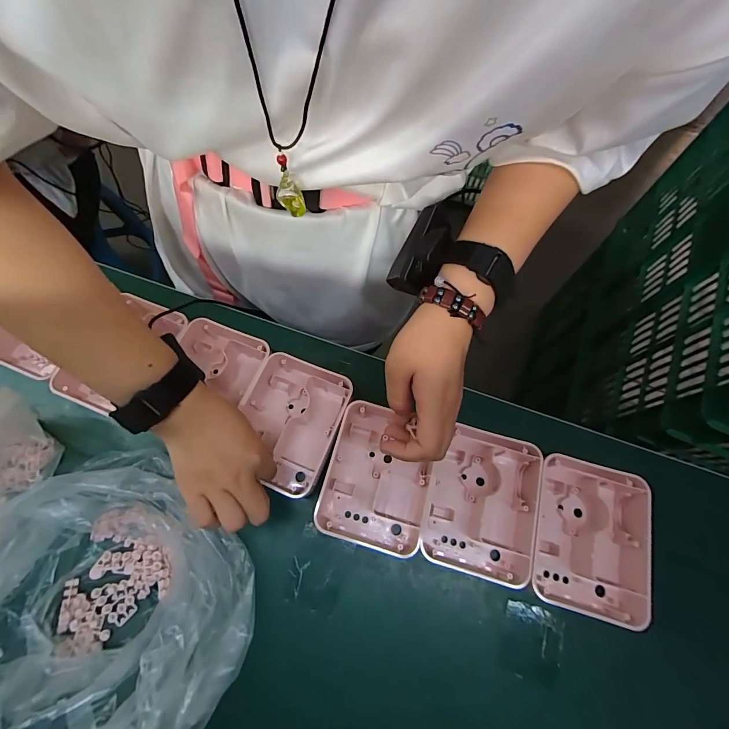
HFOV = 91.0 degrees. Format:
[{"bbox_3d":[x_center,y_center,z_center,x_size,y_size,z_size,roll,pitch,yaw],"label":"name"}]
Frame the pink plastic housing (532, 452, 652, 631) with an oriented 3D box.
[{"bbox_3d":[0.208,0.157,0.341,0.096,0.044,0.138,16,69,5],"label":"pink plastic housing"}]

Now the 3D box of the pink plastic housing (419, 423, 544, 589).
[{"bbox_3d":[0.111,0.131,0.349,0.101,0.038,0.131,12,69,4],"label":"pink plastic housing"}]

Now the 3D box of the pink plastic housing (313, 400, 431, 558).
[{"bbox_3d":[0.014,0.112,0.360,0.102,0.036,0.131,15,72,5],"label":"pink plastic housing"}]

